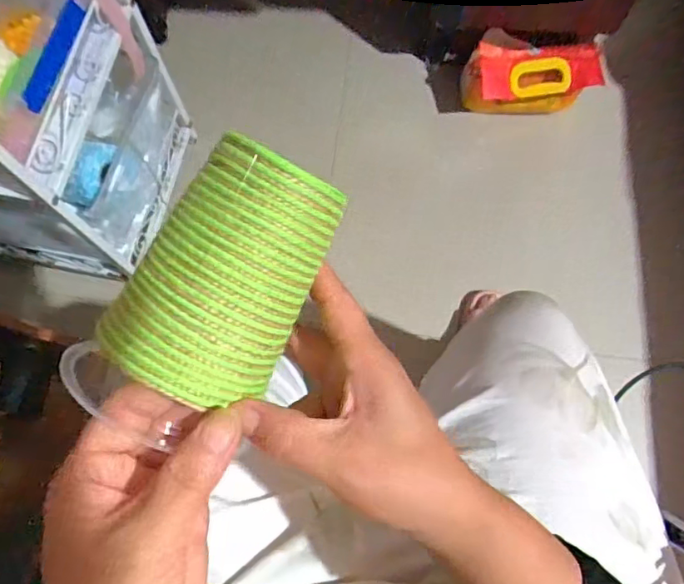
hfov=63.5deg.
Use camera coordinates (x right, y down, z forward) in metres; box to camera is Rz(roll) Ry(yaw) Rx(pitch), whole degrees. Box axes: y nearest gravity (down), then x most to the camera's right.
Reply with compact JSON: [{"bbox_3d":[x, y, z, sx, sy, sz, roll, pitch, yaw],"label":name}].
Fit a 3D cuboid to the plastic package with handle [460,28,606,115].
[{"bbox_3d":[0.345,-0.399,1.004,0.227,0.094,0.119,-4,72,0],"label":"plastic package with handle"}]

